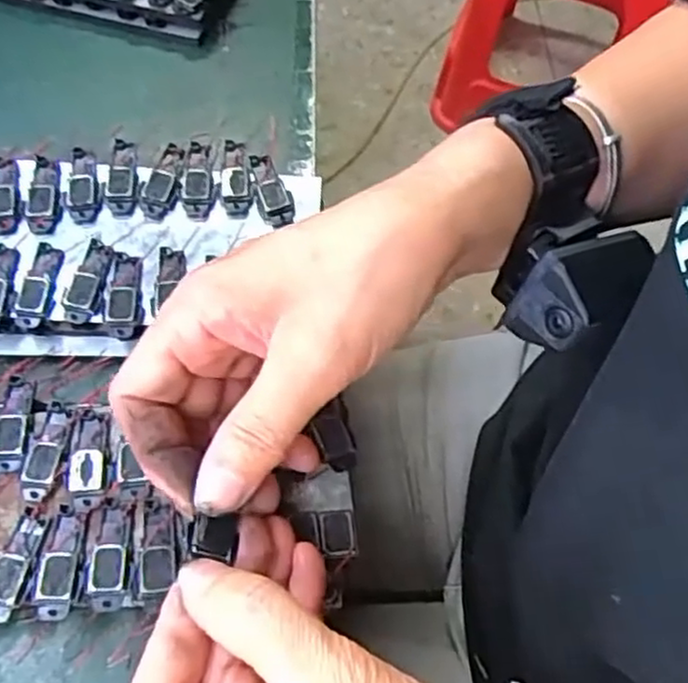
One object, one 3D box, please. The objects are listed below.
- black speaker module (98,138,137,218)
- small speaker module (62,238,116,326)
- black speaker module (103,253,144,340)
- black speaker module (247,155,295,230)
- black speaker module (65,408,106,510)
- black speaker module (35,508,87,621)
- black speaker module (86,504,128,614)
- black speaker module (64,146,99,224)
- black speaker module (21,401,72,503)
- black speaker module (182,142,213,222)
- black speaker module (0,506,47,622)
[{"bbox_3d":[-0.106,-0.078,0.343,0.016,0.006,0.044,-9,62,-5],"label":"black speaker module"},{"bbox_3d":[-0.114,-0.026,0.323,0.018,0.008,0.038,7,62,3],"label":"small speaker module"},{"bbox_3d":[-0.098,-0.021,0.323,0.016,0.009,0.037,-7,62,-4],"label":"black speaker module"},{"bbox_3d":[-0.035,-0.073,0.344,0.016,0.004,0.038,-15,63,-8],"label":"black speaker module"},{"bbox_3d":[-0.100,0.044,0.283,0.014,0.004,0.041,-6,62,-4],"label":"black speaker module"},{"bbox_3d":[-0.103,0.080,0.265,0.014,0.004,0.039,2,59,-5],"label":"black speaker module"},{"bbox_3d":[-0.086,0.078,0.266,0.014,0.004,0.037,-7,62,-4],"label":"black speaker module"},{"bbox_3d":[-0.123,-0.074,0.341,0.015,0.005,0.043,-10,62,-6],"label":"black speaker module"},{"bbox_3d":[-0.116,0.042,0.285,0.013,0.004,0.040,6,57,1],"label":"black speaker module"},{"bbox_3d":[-0.069,-0.076,0.344,0.014,0.004,0.041,0,70,-10],"label":"black speaker module"},{"bbox_3d":[-0.119,0.080,0.264,0.014,0.004,0.039,10,58,7],"label":"black speaker module"}]

